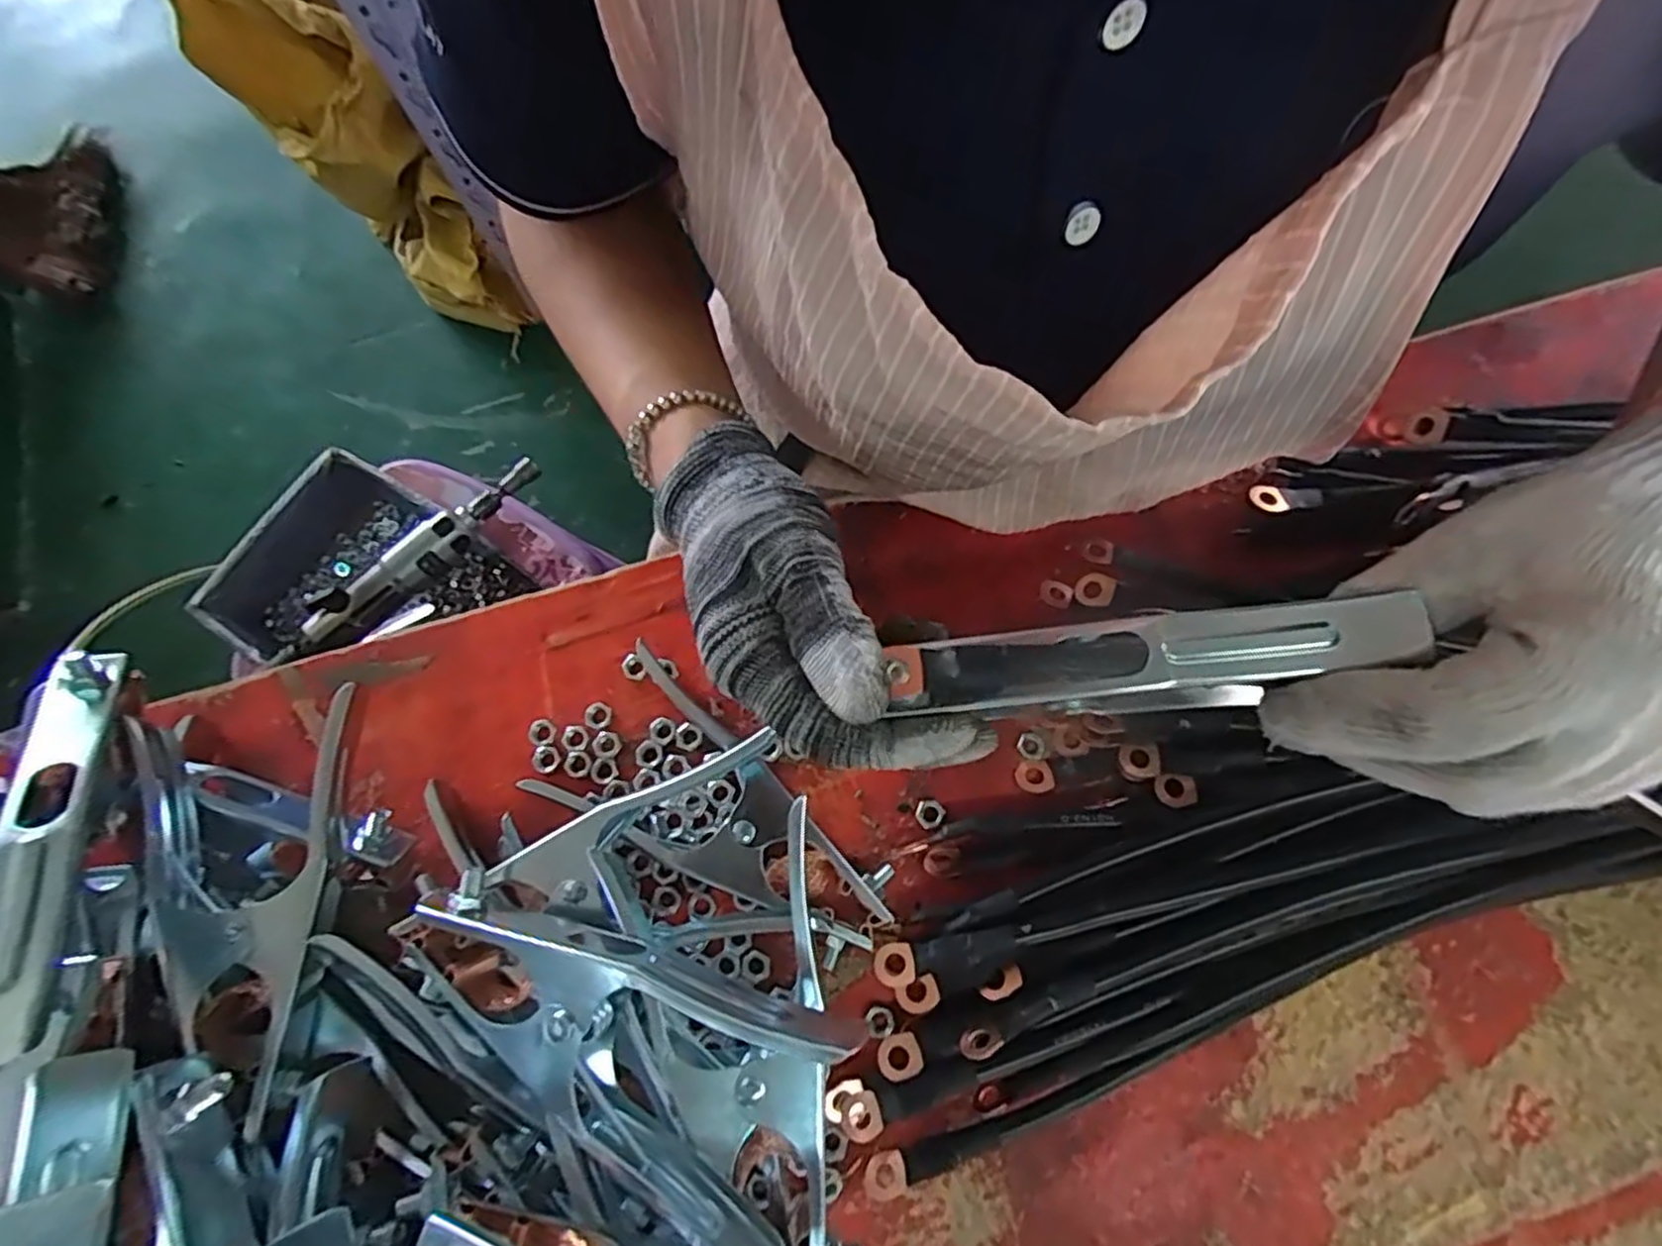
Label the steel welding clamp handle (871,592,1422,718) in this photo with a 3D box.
[{"bbox_3d":[0.094,0.011,0.220,0.144,0.016,0.028,-6,73,0],"label":"steel welding clamp handle"}]

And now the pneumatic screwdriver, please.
[{"bbox_3d":[-0.334,-0.062,0.621,0.216,0.033,0.035,-39,77,-9],"label":"pneumatic screwdriver"}]

